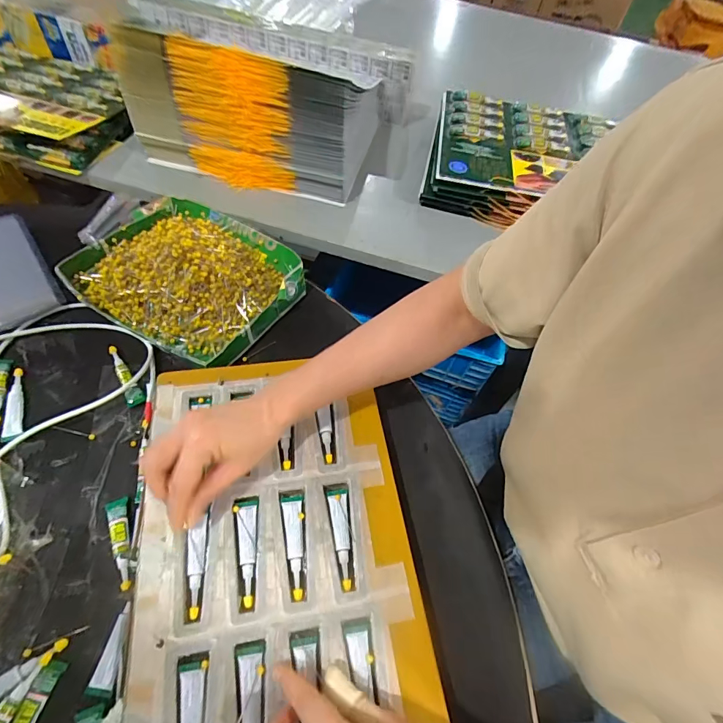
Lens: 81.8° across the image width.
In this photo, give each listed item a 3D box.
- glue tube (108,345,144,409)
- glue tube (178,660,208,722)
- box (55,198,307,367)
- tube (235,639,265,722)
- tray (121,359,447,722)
[{"bbox_3d":[-0.266,0.014,0.472,0.018,0.014,0.082,-23,62,-21],"label":"glue tube"},{"bbox_3d":[-0.117,0.254,0.284,0.018,0.007,0.082,-5,57,-10],"label":"glue tube"},{"bbox_3d":[-0.225,-0.120,0.528,0.261,0.054,0.209,27,58,11],"label":"box"},{"bbox_3d":[-0.077,0.248,0.294,0.018,0.006,0.084,-5,57,-10],"label":"tube"},{"bbox_3d":[-0.072,0.154,0.352,0.214,0.017,0.360,-8,59,-8],"label":"tray"}]

